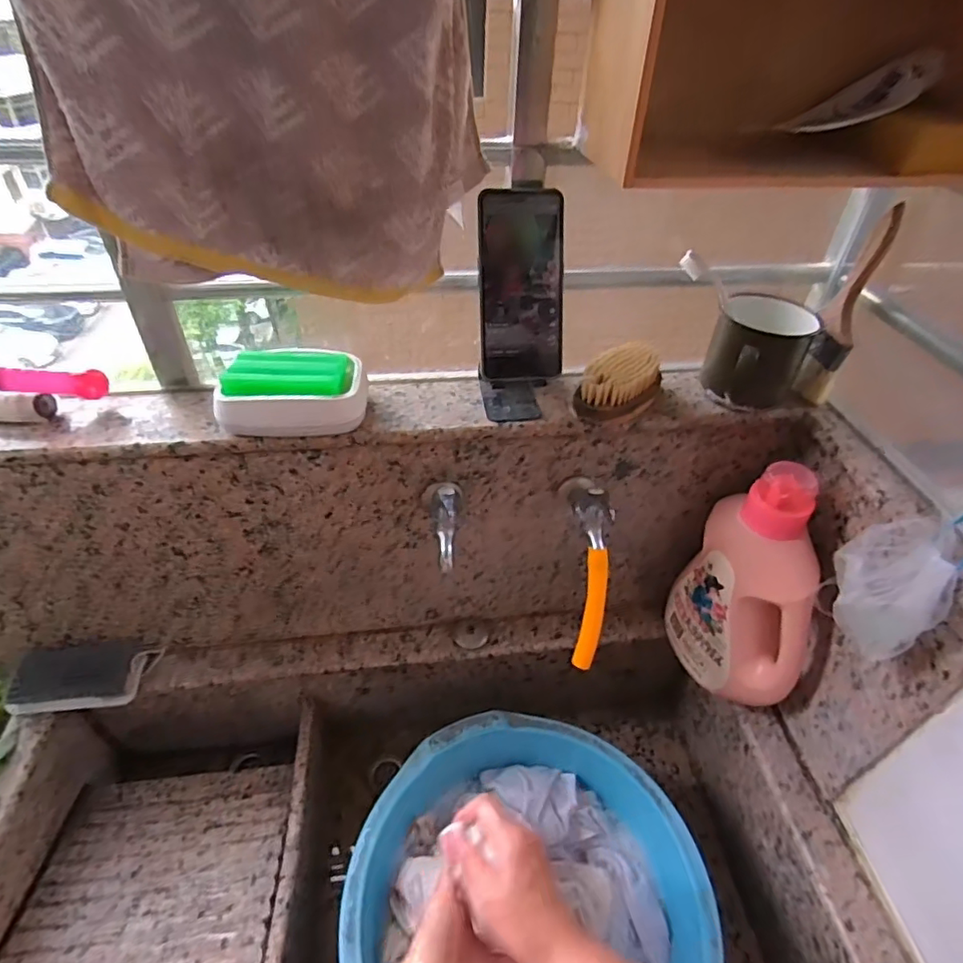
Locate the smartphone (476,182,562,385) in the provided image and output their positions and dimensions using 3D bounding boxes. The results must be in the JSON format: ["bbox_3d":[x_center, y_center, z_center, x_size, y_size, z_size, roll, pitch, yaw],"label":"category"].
[{"bbox_3d":[0.037,-0.179,0.523,0.077,0.165,0.014,-3,13,-5],"label":"smartphone"}]

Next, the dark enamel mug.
[{"bbox_3d":[0.282,-0.124,0.586,0.091,0.105,0.104,21,44,21],"label":"dark enamel mug"}]

